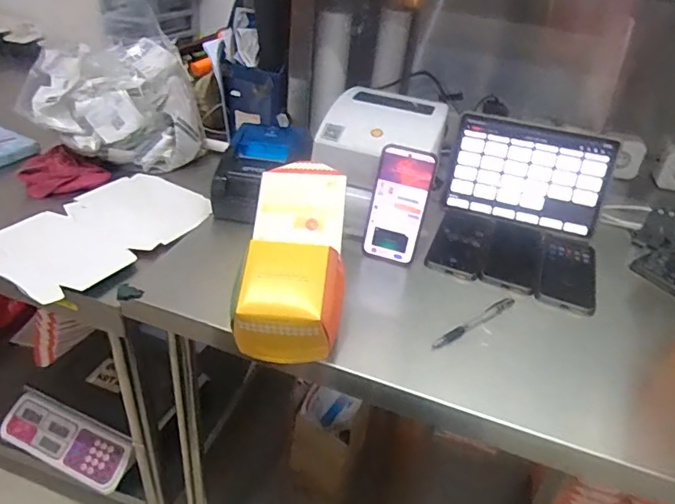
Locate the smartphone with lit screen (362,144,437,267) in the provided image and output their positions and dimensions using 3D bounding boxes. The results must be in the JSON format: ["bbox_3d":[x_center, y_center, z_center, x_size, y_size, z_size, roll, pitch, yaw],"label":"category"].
[{"bbox_3d":[0.087,-0.064,0.727,0.080,0.167,0.010,15,23,10],"label":"smartphone with lit screen"}]

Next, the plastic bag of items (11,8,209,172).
[{"bbox_3d":[-0.411,-0.297,0.928,0.283,0.240,0.201,-16,41,-29],"label":"plastic bag of items"}]

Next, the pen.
[{"bbox_3d":[0.181,0.088,0.659,0.152,0.012,0.014,-23,44,-35],"label":"pen"}]

